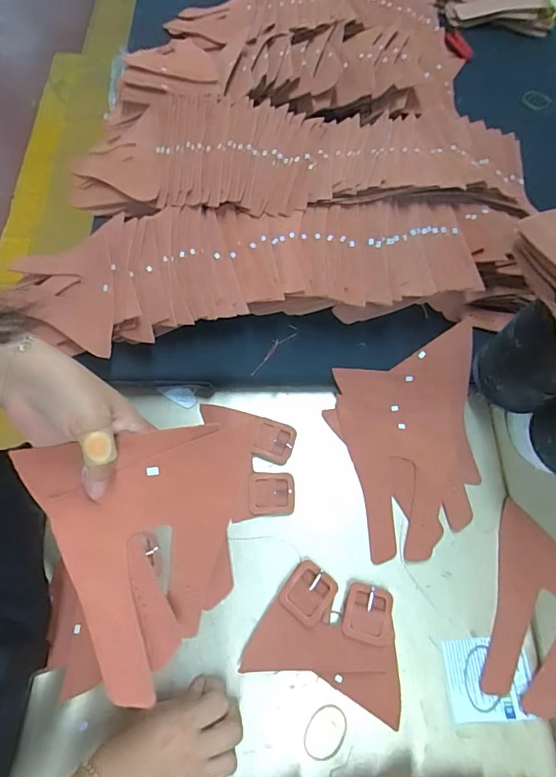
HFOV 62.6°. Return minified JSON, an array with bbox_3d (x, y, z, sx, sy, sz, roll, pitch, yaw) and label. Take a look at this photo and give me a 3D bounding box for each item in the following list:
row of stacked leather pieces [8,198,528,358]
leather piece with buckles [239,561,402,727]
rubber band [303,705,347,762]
[{"bbox_3d":[-0.014,-0.159,0.565,0.606,0.043,0.185,-9,67,-3],"label":"row of stacked leather pieces"},{"bbox_3d":[0.057,0.251,0.464,0.153,0.017,0.111,17,68,8],"label":"leather piece with buckles"},{"bbox_3d":[0.046,0.332,0.438,0.037,0.004,0.049,38,73,15],"label":"rubber band"}]

